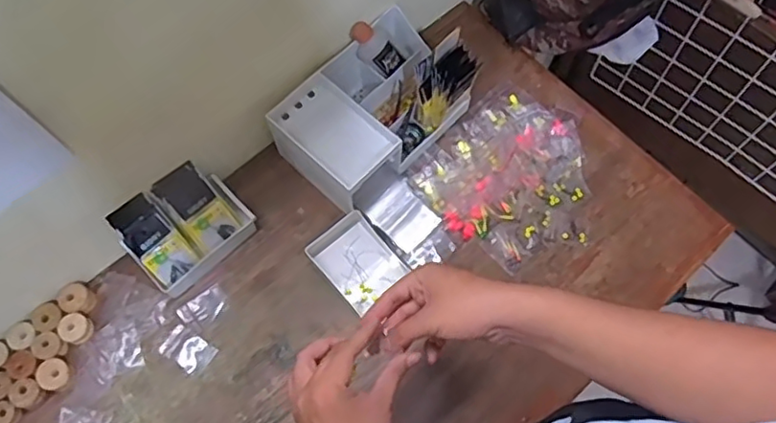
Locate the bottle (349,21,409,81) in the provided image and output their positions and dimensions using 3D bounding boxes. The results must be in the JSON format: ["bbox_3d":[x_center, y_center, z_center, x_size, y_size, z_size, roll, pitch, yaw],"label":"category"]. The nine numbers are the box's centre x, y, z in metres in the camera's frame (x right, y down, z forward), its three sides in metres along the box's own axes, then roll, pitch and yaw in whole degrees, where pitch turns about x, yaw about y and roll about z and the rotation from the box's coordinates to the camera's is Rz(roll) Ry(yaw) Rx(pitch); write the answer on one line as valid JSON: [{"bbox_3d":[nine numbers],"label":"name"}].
[{"bbox_3d":[-0.016,-0.214,0.799,0.046,0.095,0.037,-49,52,7],"label":"bottle"}]

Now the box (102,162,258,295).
[{"bbox_3d":[-0.243,0.018,0.742,0.137,0.085,0.094,-42,75,-15],"label":"box"}]

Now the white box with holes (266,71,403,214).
[{"bbox_3d":[-0.070,-0.082,0.772,0.149,0.093,0.102,38,73,13],"label":"white box with holes"}]

